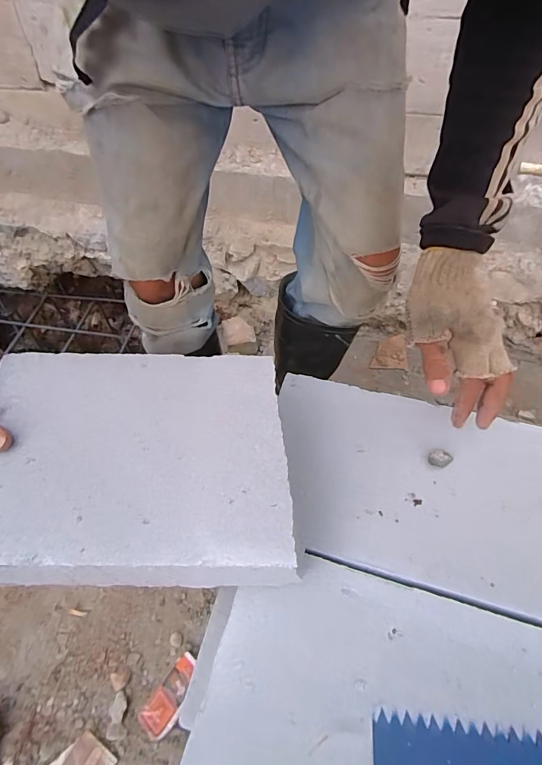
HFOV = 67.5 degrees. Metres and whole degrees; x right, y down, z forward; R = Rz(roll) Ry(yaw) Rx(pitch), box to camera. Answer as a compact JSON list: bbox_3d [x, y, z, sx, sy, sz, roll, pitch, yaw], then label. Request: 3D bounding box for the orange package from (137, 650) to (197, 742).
[{"bbox_3d":[-0.162,0.511,0.663,0.056,0.008,0.115,24,61,34],"label":"orange package"}]

